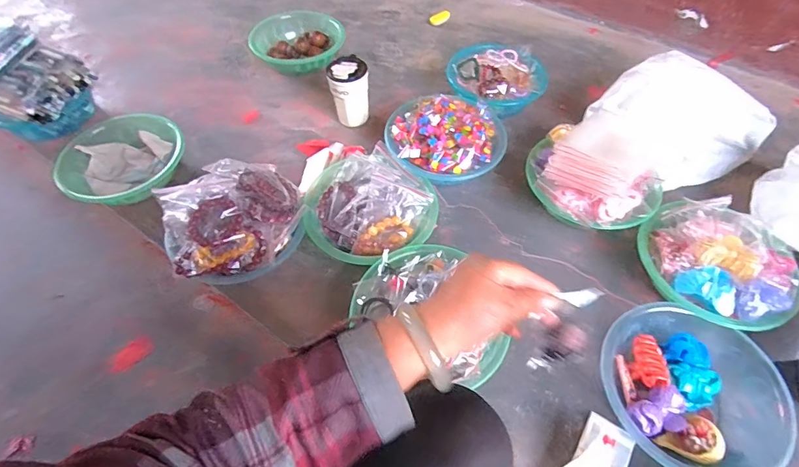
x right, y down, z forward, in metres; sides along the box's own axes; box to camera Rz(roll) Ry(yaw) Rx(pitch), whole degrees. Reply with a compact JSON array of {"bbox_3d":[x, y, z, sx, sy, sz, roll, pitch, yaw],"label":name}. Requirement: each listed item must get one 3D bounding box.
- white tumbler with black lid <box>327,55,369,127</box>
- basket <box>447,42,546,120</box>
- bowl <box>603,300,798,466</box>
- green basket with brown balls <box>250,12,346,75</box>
[{"bbox_3d":[-0.109,-0.314,0.935,0.079,0.145,0.082,0,55,0],"label":"white tumbler with black lid"},{"bbox_3d":[0.218,-0.358,0.991,0.219,0.088,0.211,0,55,0],"label":"basket"},{"bbox_3d":[0.408,0.220,0.601,0.221,0.077,0.217,0,55,0],"label":"bowl"},{"bbox_3d":[-0.256,-0.500,1.105,0.206,0.081,0.212,0,55,0],"label":"green basket with brown balls"}]

